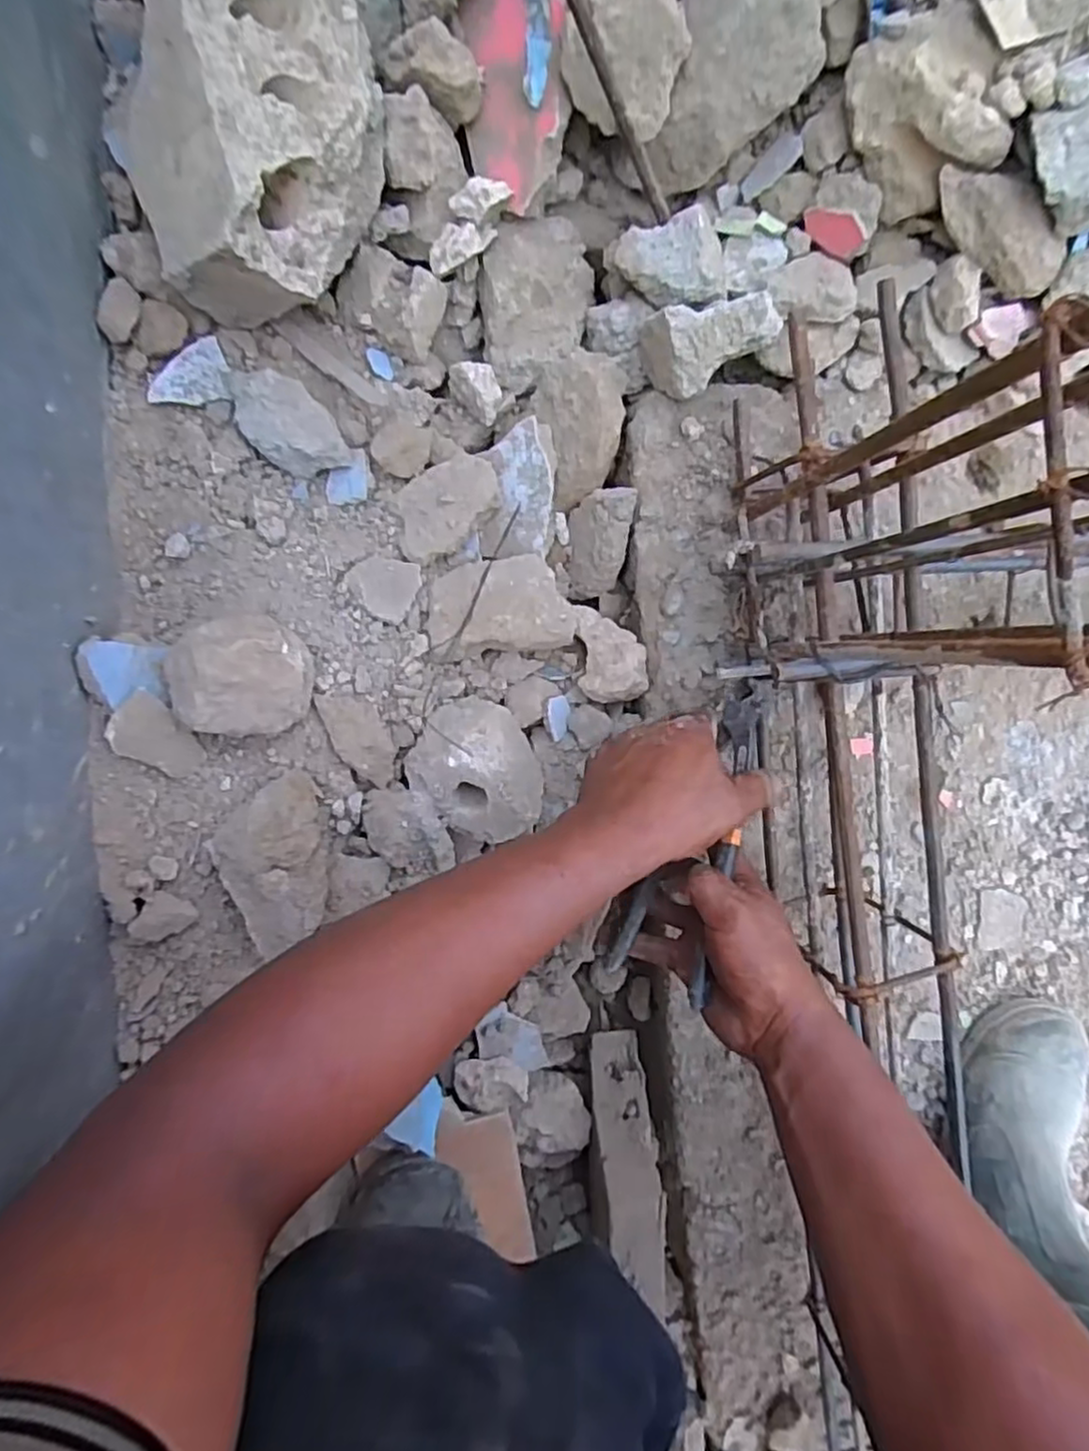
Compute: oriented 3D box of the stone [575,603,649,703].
[{"bbox_3d":[0.053,-0.055,0.531,0.052,0.027,0.071,-3,97,-3],"label":"stone"}]

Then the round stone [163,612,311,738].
[{"bbox_3d":[-0.189,-0.031,0.424,0.075,0.053,0.073,0,96,-4],"label":"round stone"}]

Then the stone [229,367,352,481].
[{"bbox_3d":[-0.180,-0.211,0.482,0.085,0.024,0.052,45,92,-7],"label":"stone"}]

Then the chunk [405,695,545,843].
[{"bbox_3d":[-0.045,0.030,0.496,0.098,0.083,0.078,44,92,-7],"label":"chunk"}]

